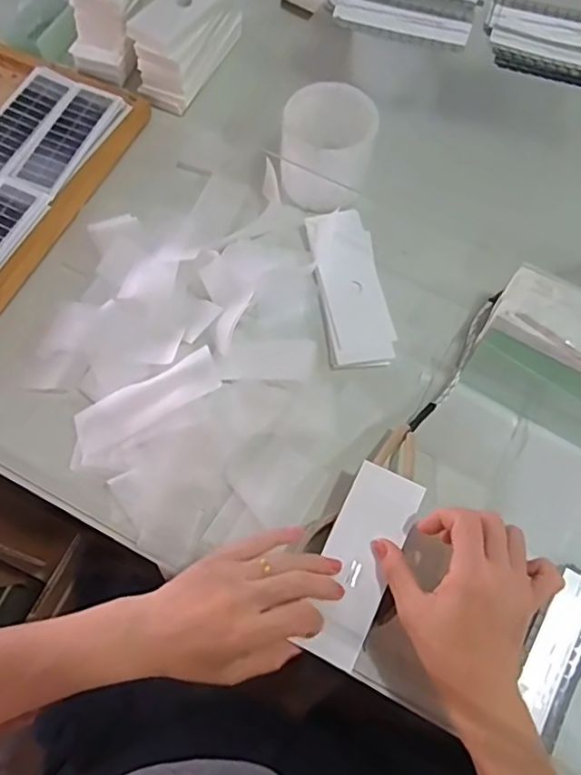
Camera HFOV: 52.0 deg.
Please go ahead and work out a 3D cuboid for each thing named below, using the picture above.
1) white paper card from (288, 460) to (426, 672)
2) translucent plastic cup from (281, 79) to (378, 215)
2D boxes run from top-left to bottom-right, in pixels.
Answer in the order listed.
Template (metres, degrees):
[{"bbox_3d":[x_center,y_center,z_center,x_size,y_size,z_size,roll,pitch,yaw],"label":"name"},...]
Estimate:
[{"bbox_3d":[0.051,0.128,0.446,0.052,0.004,0.142,25,70,9],"label":"white paper card"},{"bbox_3d":[0.036,-0.236,0.583,0.087,0.086,0.096,8,68,3],"label":"translucent plastic cup"}]

